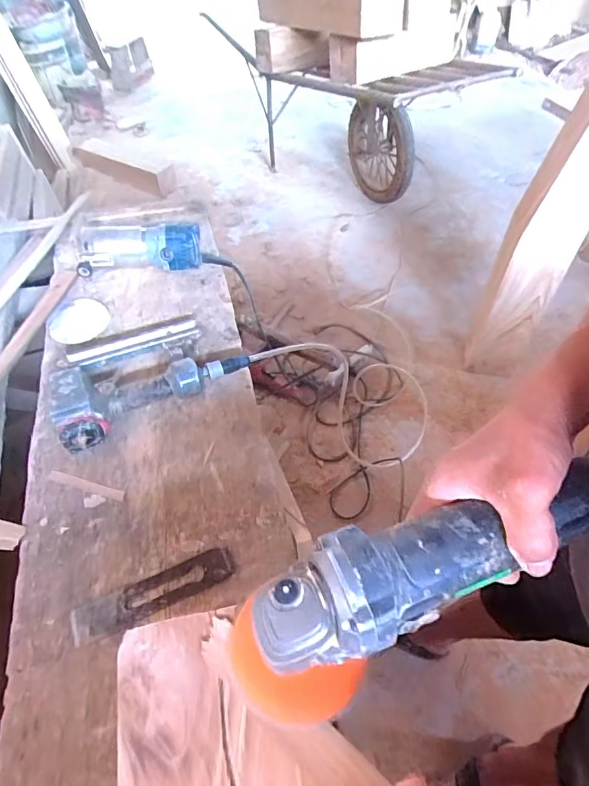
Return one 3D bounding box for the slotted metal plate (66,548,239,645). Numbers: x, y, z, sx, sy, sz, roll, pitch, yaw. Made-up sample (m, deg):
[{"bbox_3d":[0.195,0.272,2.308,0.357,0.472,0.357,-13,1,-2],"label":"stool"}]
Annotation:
[{"bbox_3d":[-0.152,0.220,0.517,0.171,0.010,0.040,-20,57,-18],"label":"slotted metal plate"}]

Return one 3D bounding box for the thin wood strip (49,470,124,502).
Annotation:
[{"bbox_3d":[-0.263,0.116,0.596,0.103,0.006,0.012,16,53,8],"label":"thin wood strip"}]

